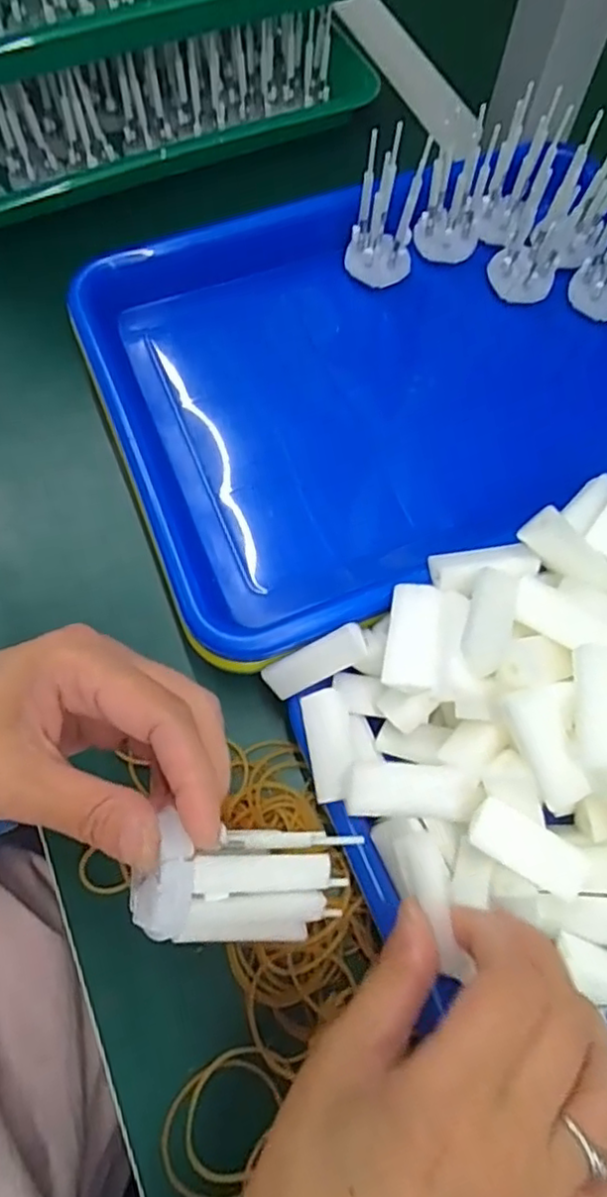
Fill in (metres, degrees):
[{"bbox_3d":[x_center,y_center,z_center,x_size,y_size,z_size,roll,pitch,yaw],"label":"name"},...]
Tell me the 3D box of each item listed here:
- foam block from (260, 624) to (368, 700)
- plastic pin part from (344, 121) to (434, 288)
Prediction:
[{"bbox_3d":[0.005,0.029,0.283,0.047,0.011,0.015,-29,70,12],"label":"foam block"},{"bbox_3d":[0.046,-0.217,0.370,0.037,0.078,0.033,7,67,1],"label":"plastic pin part"}]

